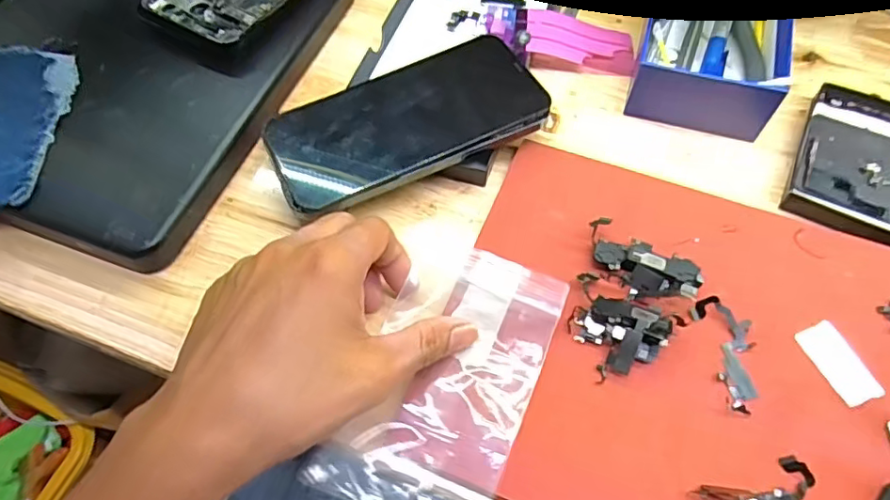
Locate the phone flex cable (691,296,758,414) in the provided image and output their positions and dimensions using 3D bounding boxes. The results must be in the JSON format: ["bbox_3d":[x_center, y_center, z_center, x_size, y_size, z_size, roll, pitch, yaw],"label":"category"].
[{"bbox_3d":[0.140,0.049,0.272,0.023,0.004,0.055,-9,62,-1],"label":"phone flex cable"}]

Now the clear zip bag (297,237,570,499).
[{"bbox_3d":[0.001,0.059,0.268,0.080,0.014,0.137,19,60,14],"label":"clear zip bag"}]

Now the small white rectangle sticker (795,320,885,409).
[{"bbox_3d":[0.188,0.053,0.267,0.020,0.004,0.039,-21,63,-8],"label":"small white rectangle sticker"}]

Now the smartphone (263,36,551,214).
[{"bbox_3d":[-0.022,-0.076,0.325,0.157,0.007,0.078,-24,63,-10],"label":"smartphone"}]

